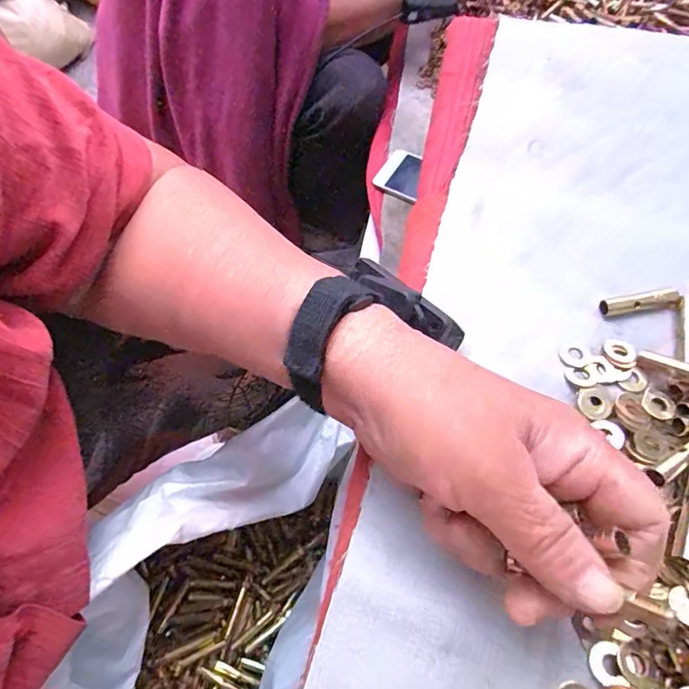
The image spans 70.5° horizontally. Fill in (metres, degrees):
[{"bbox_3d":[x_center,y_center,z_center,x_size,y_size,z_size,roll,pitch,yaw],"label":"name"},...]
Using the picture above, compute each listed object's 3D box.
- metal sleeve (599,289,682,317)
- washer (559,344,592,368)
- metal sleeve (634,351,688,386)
[{"bbox_3d":[0.170,-0.024,0.280,0.044,0.012,0.009,-8,62,-2],"label":"metal sleeve"},{"bbox_3d":[0.127,0.006,0.269,0.016,0.004,0.014,-26,65,-11],"label":"washer"},{"bbox_3d":[0.177,0.015,0.255,0.043,0.010,0.009,23,61,40],"label":"metal sleeve"}]

